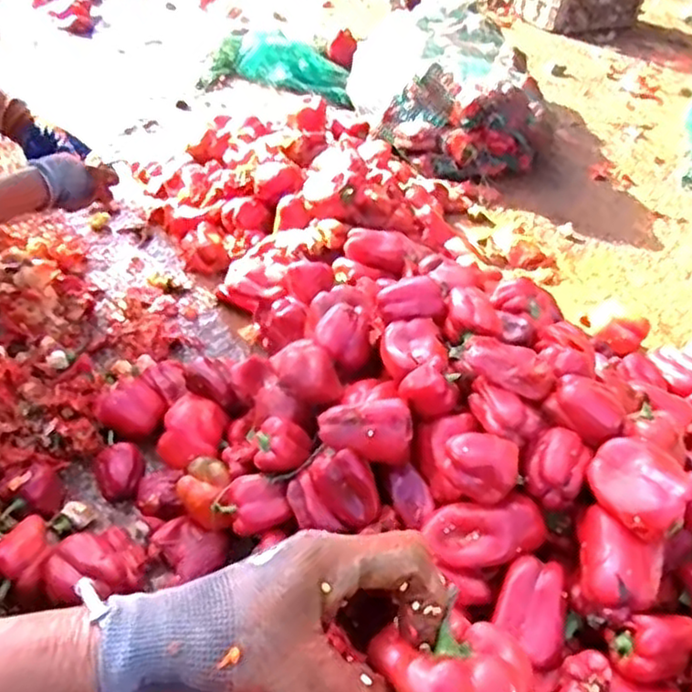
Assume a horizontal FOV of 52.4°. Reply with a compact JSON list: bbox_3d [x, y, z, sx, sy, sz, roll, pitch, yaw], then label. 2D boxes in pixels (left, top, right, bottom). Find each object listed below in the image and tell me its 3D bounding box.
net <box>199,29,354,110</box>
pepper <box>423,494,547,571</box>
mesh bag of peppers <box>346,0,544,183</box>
[{"bbox_3d":[-0.119,-0.519,1.290,0.267,0.089,0.075,7,39,-2],"label":"net"},{"bbox_3d":[0.131,0.175,0.664,0.115,0.052,0.045,3,39,-5],"label":"pepper"},{"bbox_3d":[0.167,-0.452,1.225,0.253,0.224,0.321,-6,41,-16],"label":"mesh bag of peppers"}]

